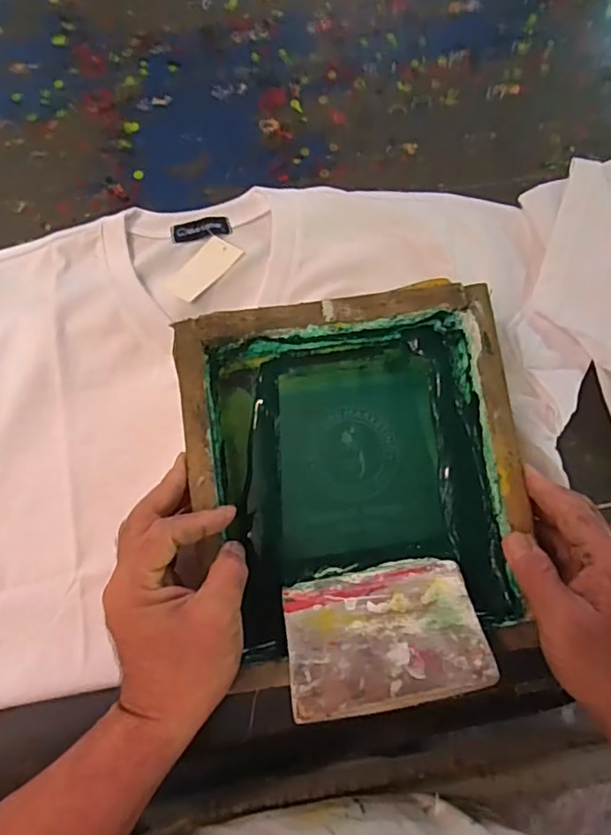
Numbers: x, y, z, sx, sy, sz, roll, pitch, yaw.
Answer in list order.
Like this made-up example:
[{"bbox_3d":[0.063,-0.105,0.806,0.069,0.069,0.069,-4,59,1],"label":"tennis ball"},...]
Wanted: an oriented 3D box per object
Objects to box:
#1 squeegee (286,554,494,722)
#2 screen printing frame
[{"bbox_3d":[0.051,0.141,0.379,0.125,0.005,0.098,-10,40,-3],"label":"squeegee"},{"bbox_3d":[0.040,0.049,0.419,0.230,0.061,0.269,-8,75,-2],"label":"screen printing frame"}]

